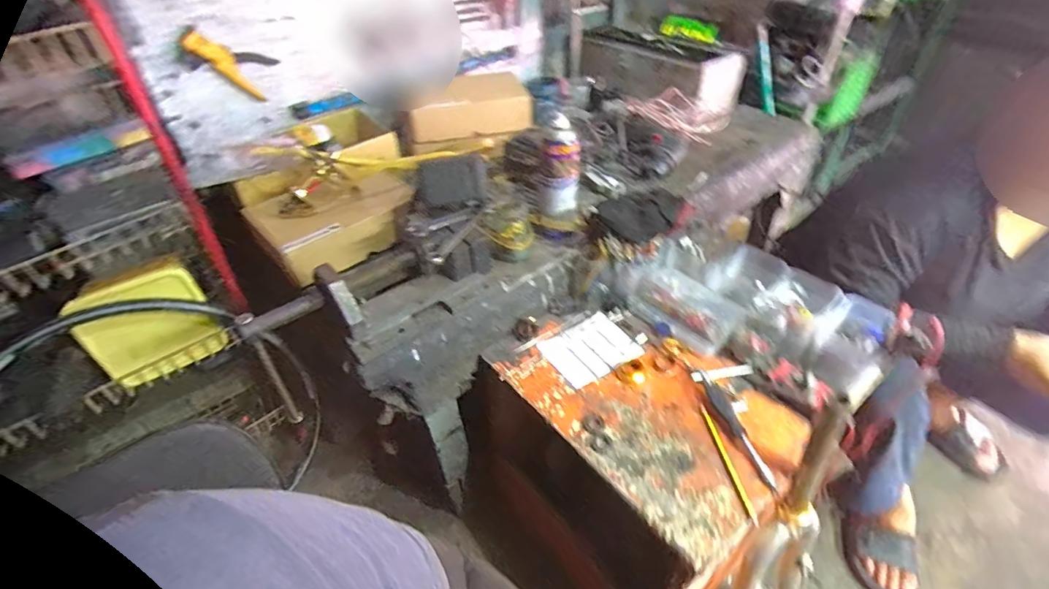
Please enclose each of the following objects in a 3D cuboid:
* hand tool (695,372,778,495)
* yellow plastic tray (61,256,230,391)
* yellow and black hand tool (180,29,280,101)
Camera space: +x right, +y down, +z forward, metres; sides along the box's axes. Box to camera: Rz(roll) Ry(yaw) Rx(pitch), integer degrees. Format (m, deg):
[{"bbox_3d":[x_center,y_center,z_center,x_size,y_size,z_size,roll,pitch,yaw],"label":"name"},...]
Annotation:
[{"bbox_3d":[0.294,0.180,0.676,0.021,0.023,0.180,-12,42,-11],"label":"hand tool"},{"bbox_3d":[-0.691,0.057,0.909,0.196,0.208,0.053,-26,47,-25],"label":"yellow plastic tray"},{"bbox_3d":[-0.590,-0.458,0.981,0.048,0.088,0.219,10,11,14],"label":"yellow and black hand tool"}]

